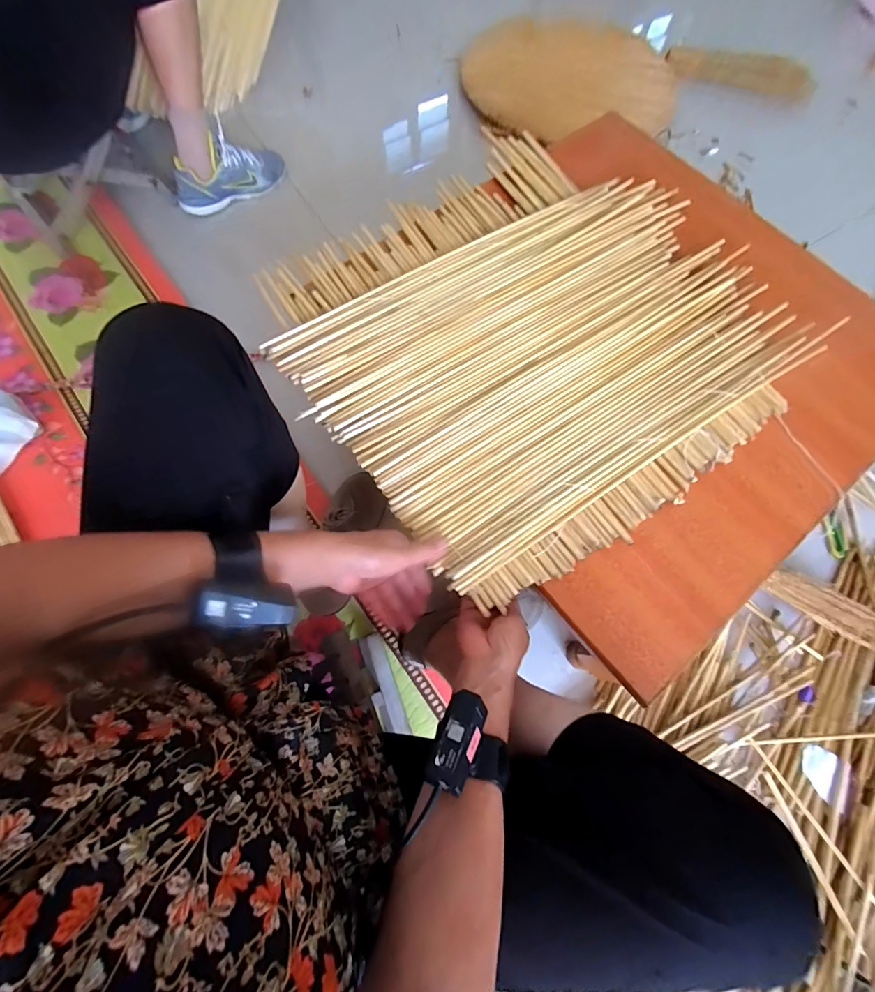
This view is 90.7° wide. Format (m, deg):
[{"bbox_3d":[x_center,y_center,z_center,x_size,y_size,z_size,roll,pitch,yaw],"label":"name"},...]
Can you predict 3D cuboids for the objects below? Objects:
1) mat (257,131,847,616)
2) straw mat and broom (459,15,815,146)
[{"bbox_3d":[0.126,-0.232,0.606,0.605,0.027,0.577,-38,76,-13],"label":"mat"},{"bbox_3d":[0.524,-1.094,1.115,0.937,0.090,0.287,-2,71,-3],"label":"straw mat and broom"}]

